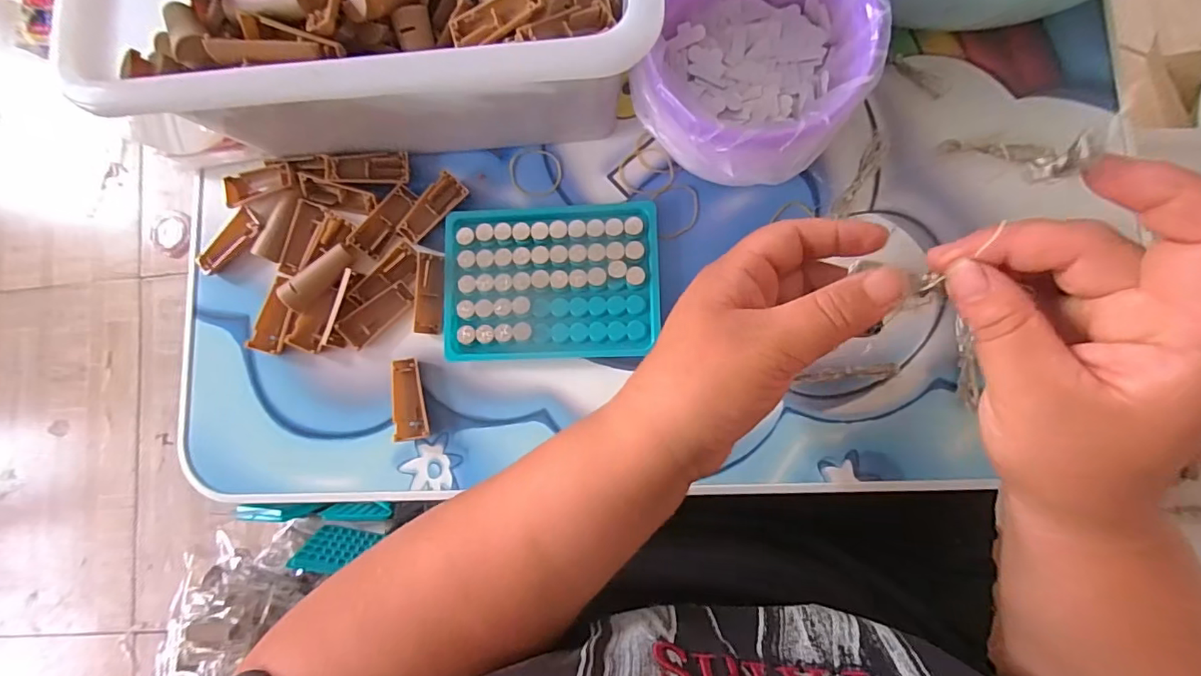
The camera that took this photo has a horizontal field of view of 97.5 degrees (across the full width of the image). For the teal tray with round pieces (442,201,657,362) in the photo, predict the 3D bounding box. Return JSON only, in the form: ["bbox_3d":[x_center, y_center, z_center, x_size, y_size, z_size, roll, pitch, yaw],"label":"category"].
[{"bbox_3d":[-0.031,-0.036,0.323,0.130,0.009,0.095,-2,84,5],"label":"teal tray with round pieces"}]

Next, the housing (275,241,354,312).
[{"bbox_3d":[-0.176,-0.037,0.329,0.052,0.012,0.020,-41,82,0],"label":"housing"}]

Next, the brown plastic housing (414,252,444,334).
[{"bbox_3d":[-0.106,-0.027,0.326,0.016,0.007,0.049,2,84,6],"label":"brown plastic housing"}]

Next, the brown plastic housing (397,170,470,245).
[{"bbox_3d":[-0.107,-0.082,0.332,0.019,0.006,0.048,44,90,8],"label":"brown plastic housing"}]

